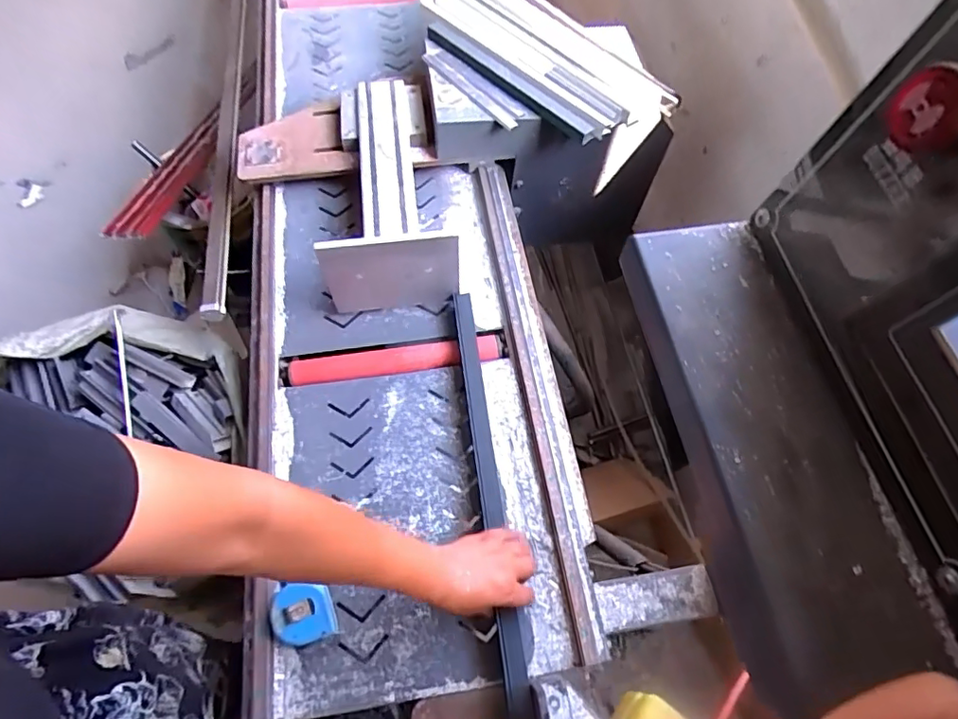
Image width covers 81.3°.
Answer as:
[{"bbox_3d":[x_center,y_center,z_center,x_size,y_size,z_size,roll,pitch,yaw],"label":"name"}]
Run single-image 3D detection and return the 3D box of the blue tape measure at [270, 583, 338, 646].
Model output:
[{"bbox_3d":[-0.201,0.290,0.637,0.067,0.040,0.065,-14,64,-9],"label":"blue tape measure"}]

